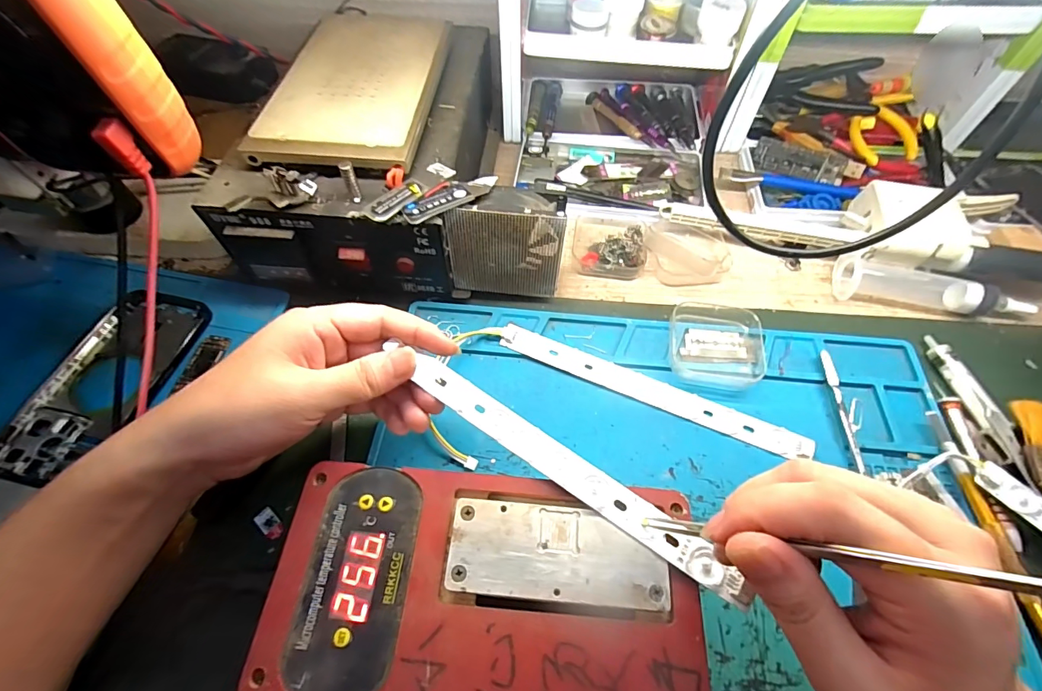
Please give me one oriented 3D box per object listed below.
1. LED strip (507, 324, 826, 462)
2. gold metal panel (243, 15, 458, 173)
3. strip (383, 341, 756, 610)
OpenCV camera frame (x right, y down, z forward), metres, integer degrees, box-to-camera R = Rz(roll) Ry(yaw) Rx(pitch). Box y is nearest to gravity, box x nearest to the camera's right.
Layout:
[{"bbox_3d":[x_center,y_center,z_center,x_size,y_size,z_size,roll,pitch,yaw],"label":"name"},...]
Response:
[{"bbox_3d":[0.089,0.029,0.311,0.215,0.008,0.020,20,62,13],"label":"LED strip"},{"bbox_3d":[-0.122,-0.194,0.339,0.110,0.022,0.195,4,59,3],"label":"gold metal panel"},{"bbox_3d":[0.023,0.061,0.224,0.189,0.007,0.015,33,65,16],"label":"strip"}]

